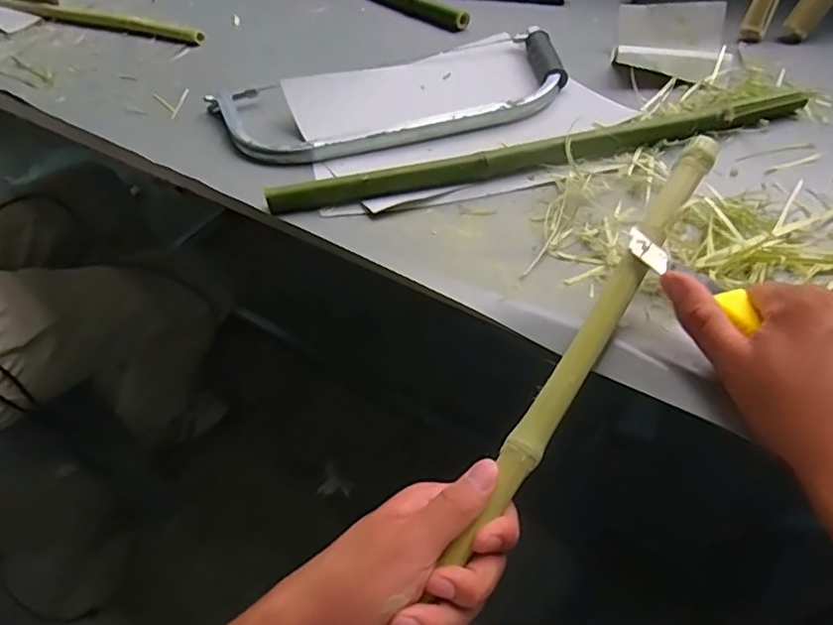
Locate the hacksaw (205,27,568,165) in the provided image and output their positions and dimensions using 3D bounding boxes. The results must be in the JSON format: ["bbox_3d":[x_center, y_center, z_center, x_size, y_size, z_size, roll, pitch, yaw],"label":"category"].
[{"bbox_3d":[-0.027,-0.228,0.612,0.361,0.026,0.171,-14,49,-5],"label":"hacksaw"}]

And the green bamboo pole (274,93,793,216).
[{"bbox_3d":[0.109,-0.134,0.504,0.461,0.027,0.023,-12,47,-4],"label":"green bamboo pole"}]

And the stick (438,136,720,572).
[{"bbox_3d":[0.065,0.068,0.345,0.021,0.013,0.441,28,74,29],"label":"stick"}]

